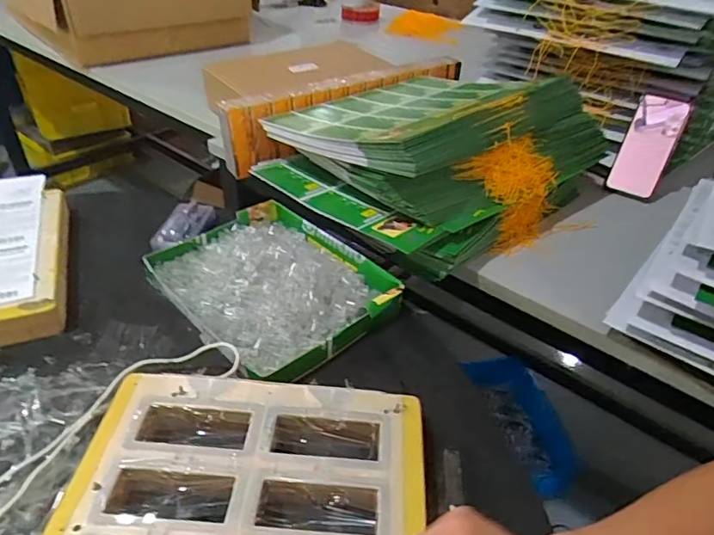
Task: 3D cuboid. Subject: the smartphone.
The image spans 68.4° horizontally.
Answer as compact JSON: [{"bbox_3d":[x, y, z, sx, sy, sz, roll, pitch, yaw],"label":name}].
[{"bbox_3d":[0.476,-0.200,0.860,0.073,0.160,0.012,23,10,19],"label":"smartphone"}]

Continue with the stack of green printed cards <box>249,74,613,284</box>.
[{"bbox_3d":[0.094,-0.194,0.793,0.395,0.153,0.406,32,46,32],"label":"stack of green printed cards"}]

